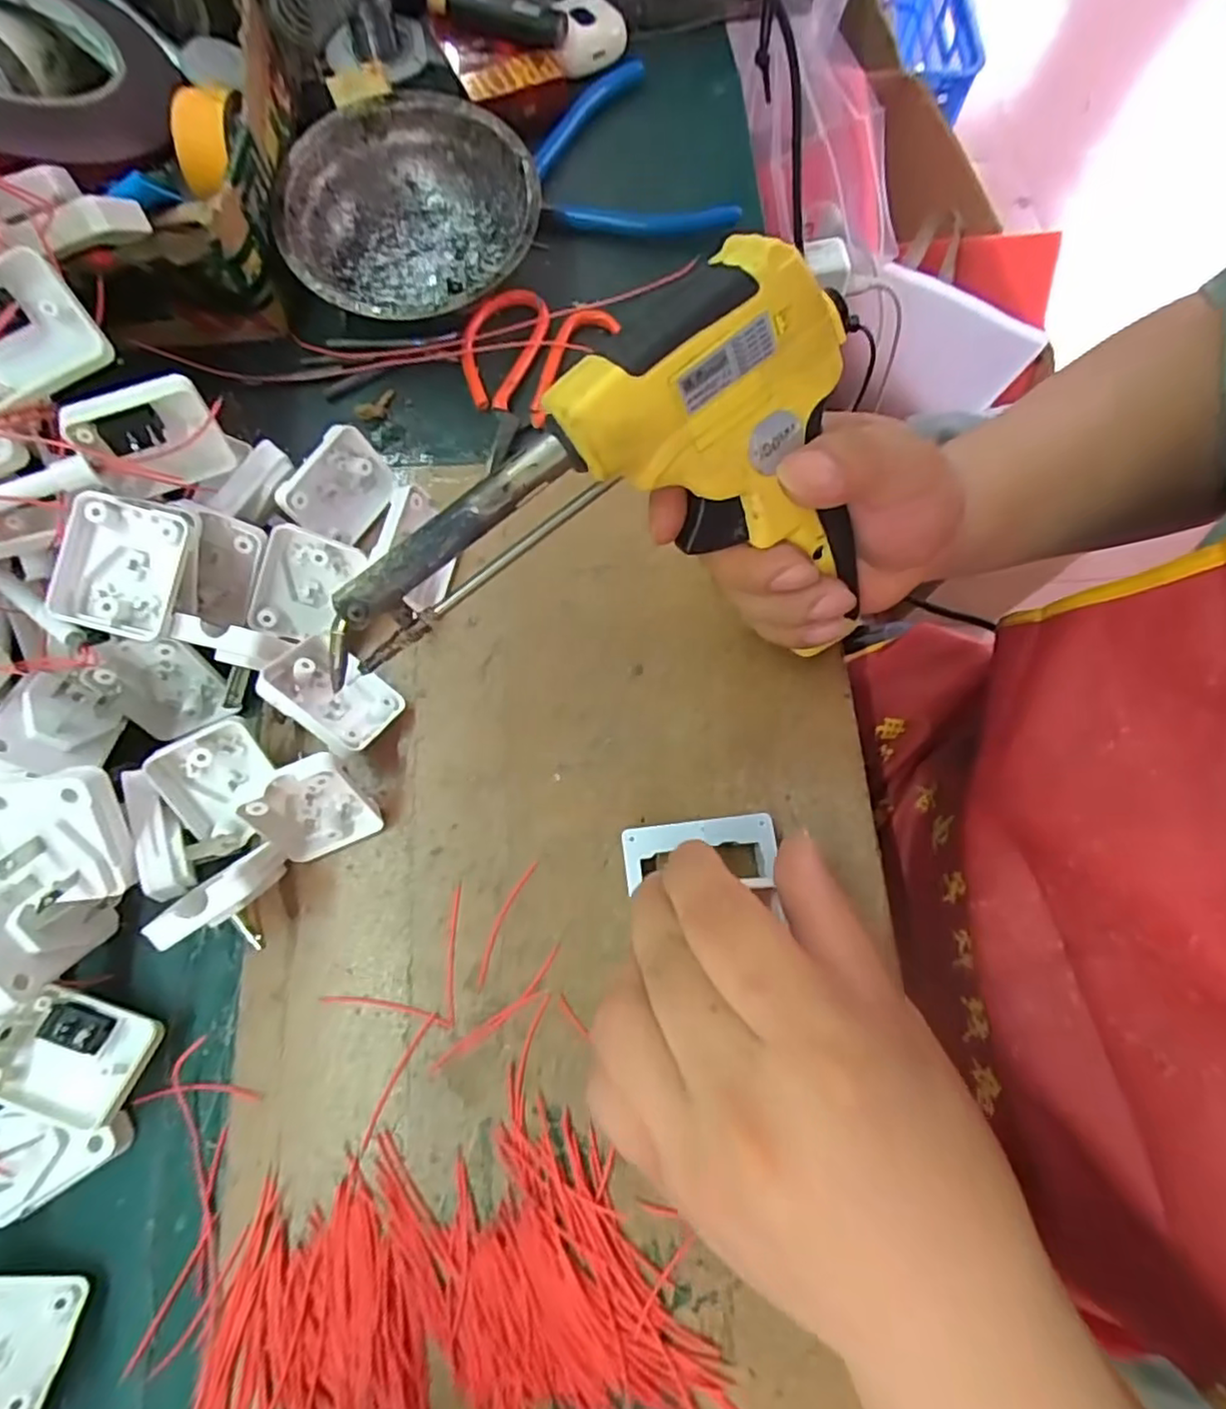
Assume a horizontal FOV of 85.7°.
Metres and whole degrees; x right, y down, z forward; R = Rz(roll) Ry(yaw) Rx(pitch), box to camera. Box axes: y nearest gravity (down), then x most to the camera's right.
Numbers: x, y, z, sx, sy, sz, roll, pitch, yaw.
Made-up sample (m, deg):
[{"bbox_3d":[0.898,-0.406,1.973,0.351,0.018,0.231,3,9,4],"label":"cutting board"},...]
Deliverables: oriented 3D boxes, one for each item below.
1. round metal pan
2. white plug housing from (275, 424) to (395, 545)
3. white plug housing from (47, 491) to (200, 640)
[{"bbox_3d":[-0.101,-0.244,0.341,0.124,0.044,0.120,0,74,0],"label":"round metal pan"},{"bbox_3d":[-0.127,-0.099,0.306,0.017,0.040,0.047,18,72,42],"label":"white plug housing"},{"bbox_3d":[-0.185,-0.054,0.252,0.040,0.017,0.052,15,91,-21],"label":"white plug housing"}]

